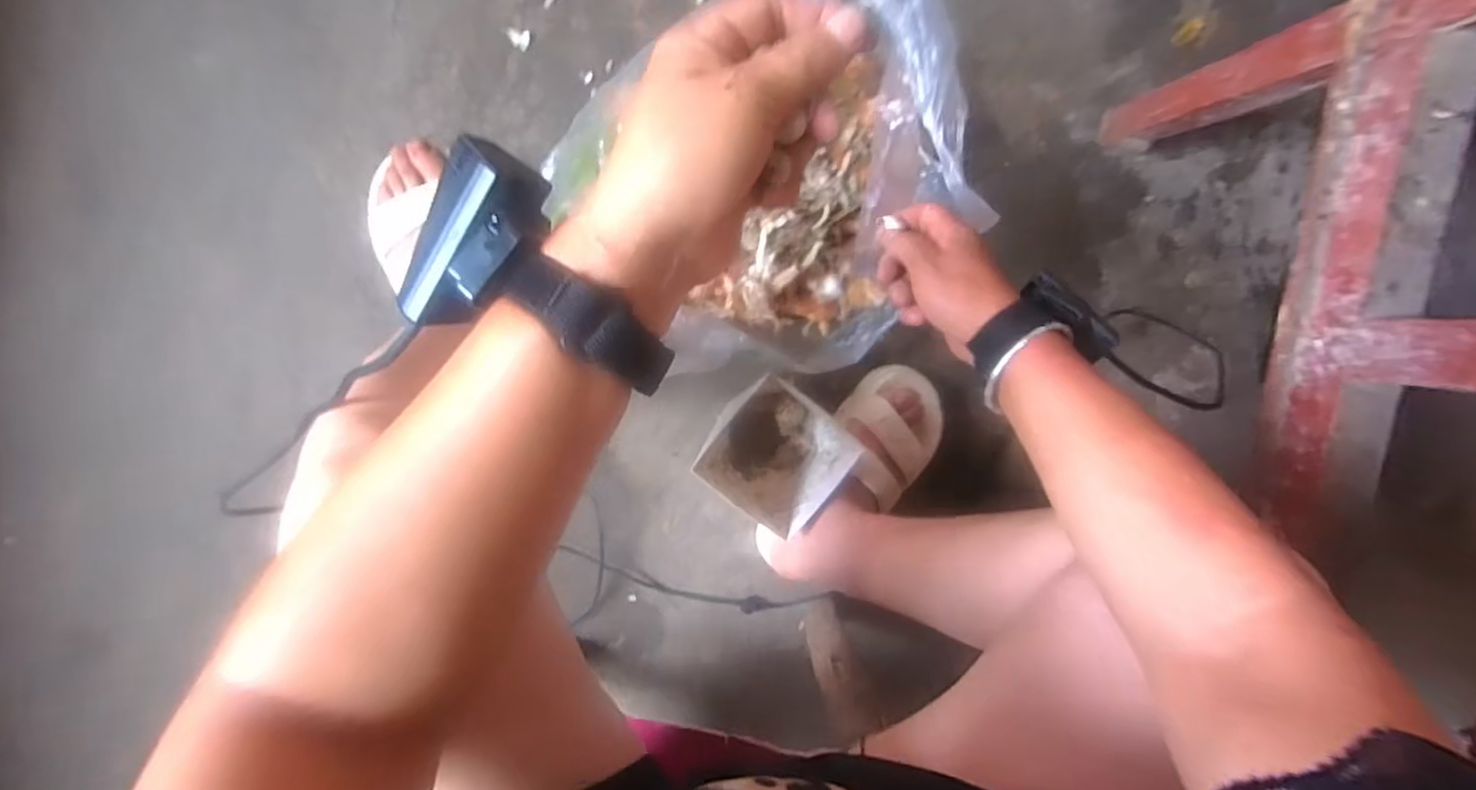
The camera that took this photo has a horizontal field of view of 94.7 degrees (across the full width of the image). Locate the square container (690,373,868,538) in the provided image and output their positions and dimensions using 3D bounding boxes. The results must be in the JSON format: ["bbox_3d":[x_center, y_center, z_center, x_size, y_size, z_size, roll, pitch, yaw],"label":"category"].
[{"bbox_3d":[0.038,0.061,0.715,0.109,0.113,0.121,39,92,-9],"label":"square container"}]

